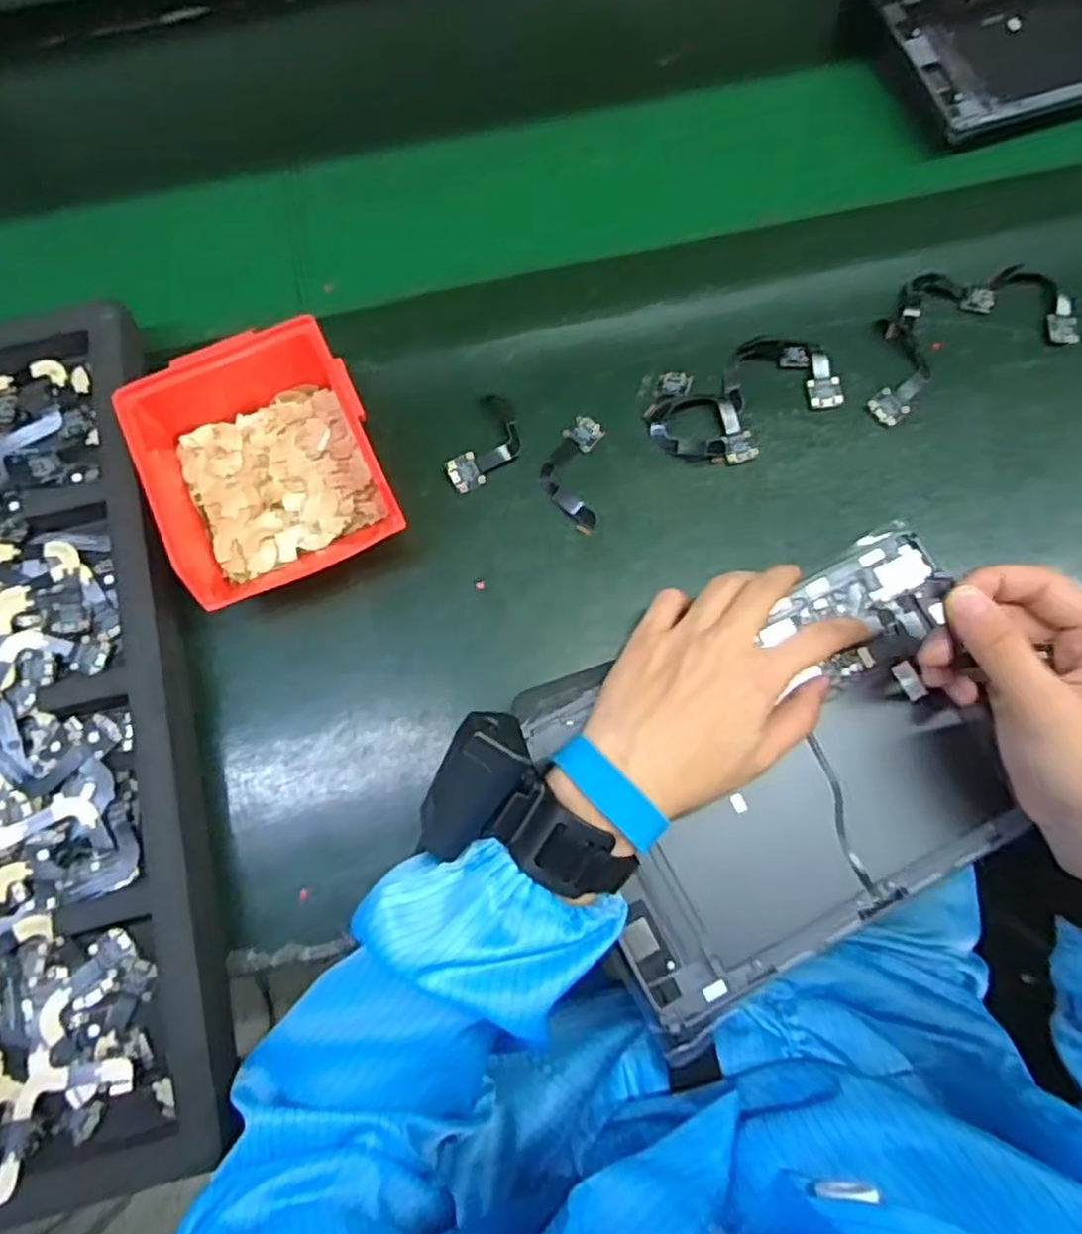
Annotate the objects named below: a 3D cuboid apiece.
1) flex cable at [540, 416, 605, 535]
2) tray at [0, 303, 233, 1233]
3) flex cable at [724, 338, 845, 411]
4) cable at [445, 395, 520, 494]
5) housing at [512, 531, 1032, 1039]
[{"bbox_3d":[0.019,-0.091,0.463,0.035,0.004,0.077,5,74,3],"label":"flex cable"},{"bbox_3d":[-0.313,0.057,0.415,0.234,0.043,0.497,-14,74,-3],"label":"tray"},{"bbox_3d":[0.154,-0.159,0.477,0.075,0.010,0.052,-5,73,0],"label":"flex cable"},{"bbox_3d":[-0.033,-0.108,0.465,0.034,0.006,0.067,25,76,8],"label":"cable"},{"bbox_3d":[0.132,0.077,0.392,0.239,0.014,0.176,-23,74,-5],"label":"housing"}]

